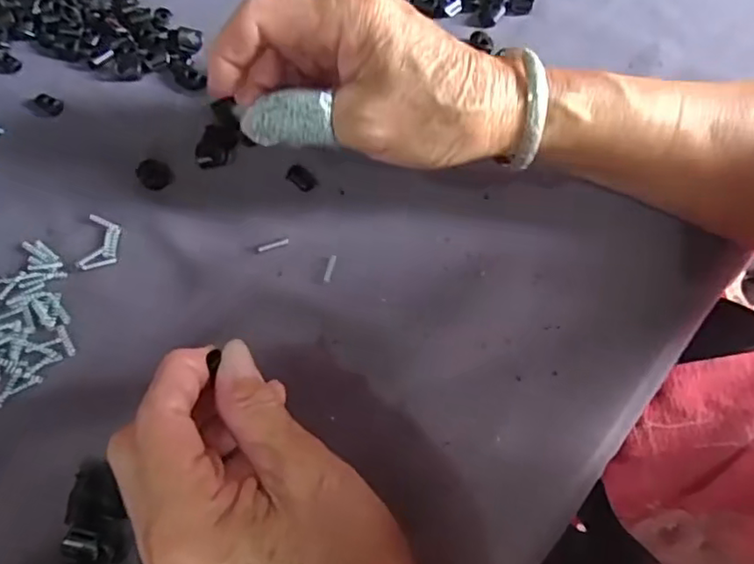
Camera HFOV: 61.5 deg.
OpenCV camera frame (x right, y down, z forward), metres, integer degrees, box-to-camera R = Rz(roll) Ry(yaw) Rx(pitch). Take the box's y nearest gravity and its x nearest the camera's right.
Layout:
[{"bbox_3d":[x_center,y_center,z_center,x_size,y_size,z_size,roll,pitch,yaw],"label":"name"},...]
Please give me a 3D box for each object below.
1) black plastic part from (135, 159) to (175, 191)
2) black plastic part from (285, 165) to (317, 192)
[{"bbox_3d":[-0.115,-0.056,0.326,0.016,0.004,0.020,-41,72,-20],"label":"black plastic part"},{"bbox_3d":[-0.039,-0.054,0.328,0.015,0.005,0.010,33,67,13],"label":"black plastic part"}]

